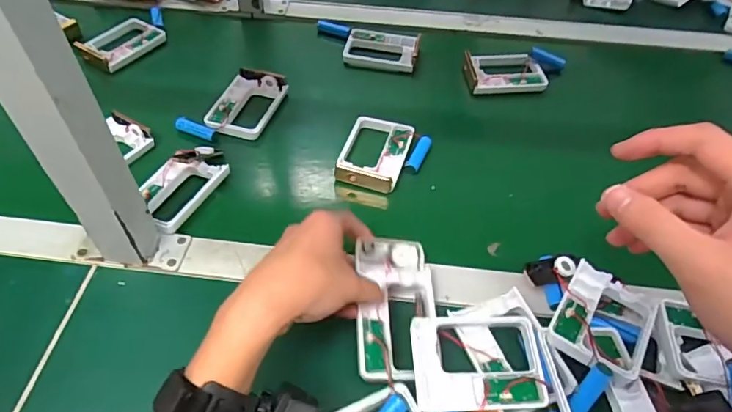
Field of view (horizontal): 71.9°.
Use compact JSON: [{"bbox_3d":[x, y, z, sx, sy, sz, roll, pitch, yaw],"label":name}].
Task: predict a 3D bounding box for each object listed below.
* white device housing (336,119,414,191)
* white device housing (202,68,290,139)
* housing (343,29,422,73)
[{"bbox_3d":[0.010,-0.057,0.551,0.070,0.027,0.094,11,52,10],"label":"white device housing"},{"bbox_3d":[-0.140,-0.122,0.599,0.069,0.023,0.108,13,52,11],"label":"white device housing"},{"bbox_3d":[0.022,-0.209,0.680,0.097,0.023,0.065,6,51,6],"label":"housing"}]

